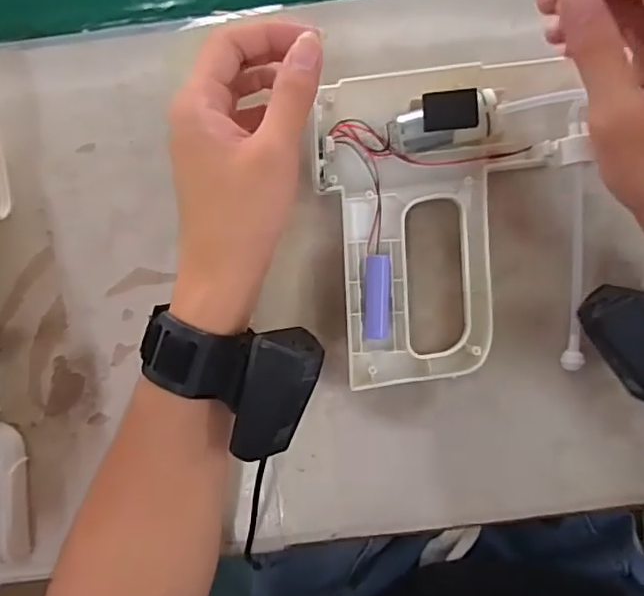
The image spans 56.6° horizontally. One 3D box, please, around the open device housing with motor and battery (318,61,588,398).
[{"bbox_3d":[0.080,-0.044,0.354,0.155,0.051,0.181,-4,86,2],"label":"open device housing with motor and battery"}]

